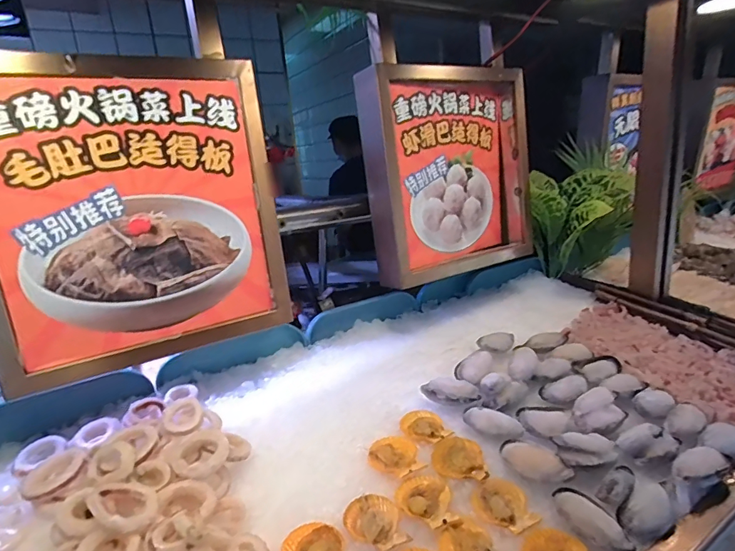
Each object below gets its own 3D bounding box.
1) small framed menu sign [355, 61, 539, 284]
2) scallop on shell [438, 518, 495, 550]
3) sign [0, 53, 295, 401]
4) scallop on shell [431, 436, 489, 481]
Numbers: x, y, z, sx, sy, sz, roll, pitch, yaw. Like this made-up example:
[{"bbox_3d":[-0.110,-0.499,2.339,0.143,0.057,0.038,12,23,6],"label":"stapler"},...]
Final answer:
[{"bbox_3d":[0.161,-0.197,0.839,0.361,0.382,0.075,-12,13,-31],"label":"small framed menu sign"},{"bbox_3d":[0.108,0.285,0.473,0.057,0.013,0.059,-12,17,-28],"label":"scallop on shell"},{"bbox_3d":[-0.278,-0.076,0.553,0.339,0.360,0.018,-15,14,-31],"label":"sign"},{"bbox_3d":[0.114,0.235,0.574,0.063,0.019,0.059,0,33,-5],"label":"scallop on shell"}]

